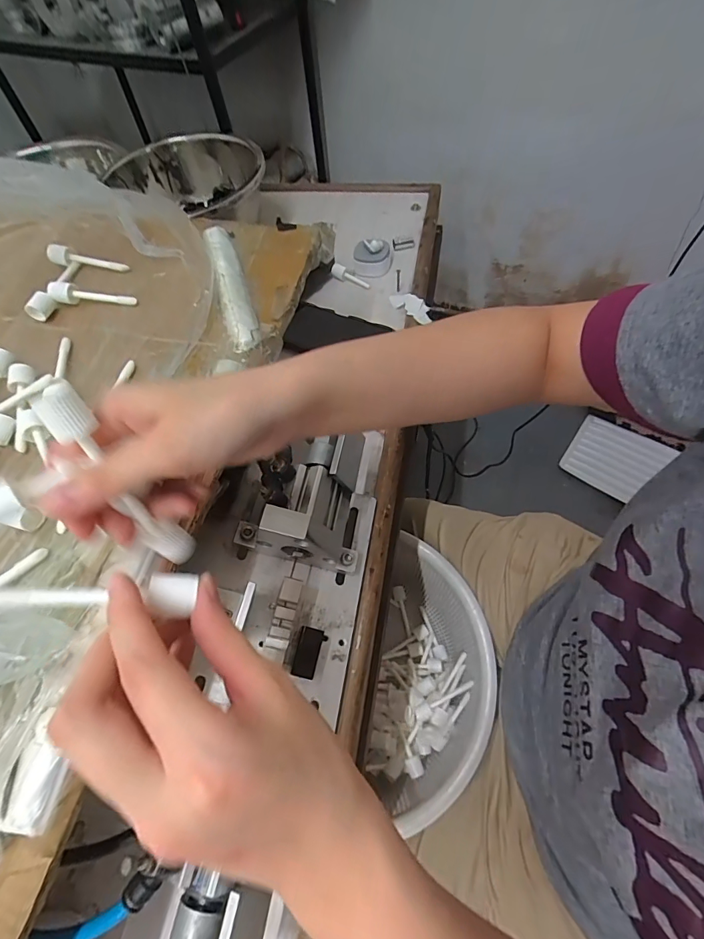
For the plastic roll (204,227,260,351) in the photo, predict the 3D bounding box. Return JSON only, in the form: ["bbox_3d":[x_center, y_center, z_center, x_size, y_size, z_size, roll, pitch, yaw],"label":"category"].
[{"bbox_3d":[-0.112,-0.173,0.387,0.025,0.016,0.177,-19,60,-5],"label":"plastic roll"}]

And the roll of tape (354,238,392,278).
[{"bbox_3d":[0.031,-0.320,0.628,0.057,0.037,0.044,2,63,4],"label":"roll of tape"}]

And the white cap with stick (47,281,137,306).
[{"bbox_3d":[-0.249,-0.165,0.397,0.081,0.016,0.017,6,61,9],"label":"white cap with stick"}]

